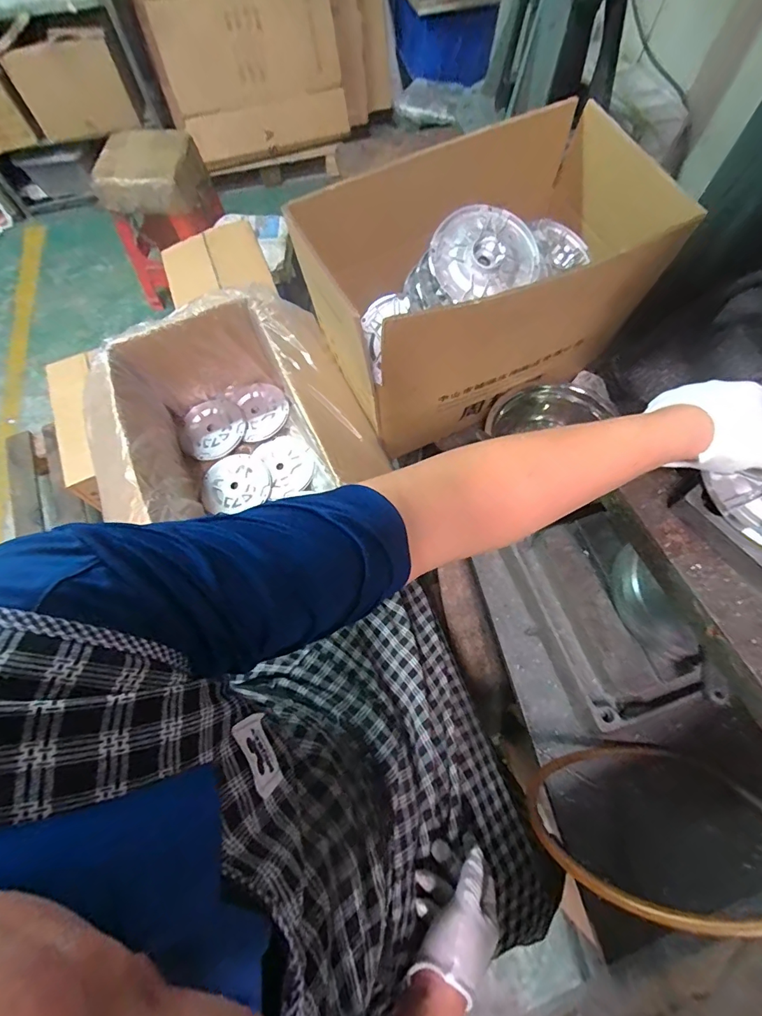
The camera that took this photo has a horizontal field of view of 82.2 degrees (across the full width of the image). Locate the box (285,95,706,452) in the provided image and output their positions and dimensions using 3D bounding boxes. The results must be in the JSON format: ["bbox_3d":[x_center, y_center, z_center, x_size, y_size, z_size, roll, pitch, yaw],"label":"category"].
[{"bbox_3d":[0.148,-0.345,0.675,0.463,0.249,0.302,-27,70,-9],"label":"box"}]

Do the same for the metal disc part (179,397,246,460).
[{"bbox_3d":[-0.347,-0.163,0.899,0.134,0.015,0.127,0,68,1],"label":"metal disc part"}]

